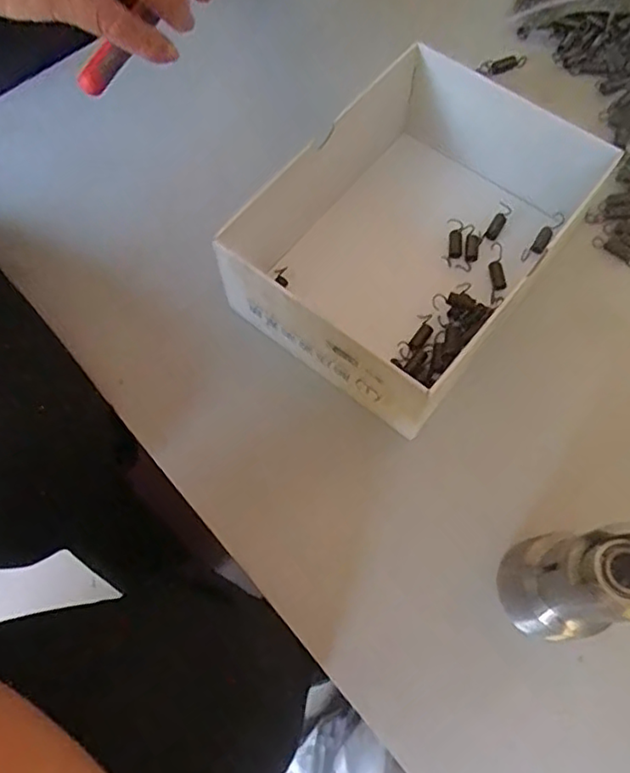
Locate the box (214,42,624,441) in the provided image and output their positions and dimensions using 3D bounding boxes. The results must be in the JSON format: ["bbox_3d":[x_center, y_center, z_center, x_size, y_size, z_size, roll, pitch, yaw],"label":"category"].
[{"bbox_3d":[0.053,-0.088,0.342,0.147,0.063,0.177,36,73,13],"label":"box"}]

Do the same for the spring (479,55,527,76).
[{"bbox_3d":[0.129,-0.220,0.420,0.035,0.006,0.008,-16,69,-6],"label":"spring"}]

